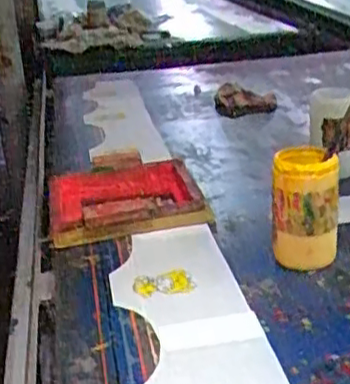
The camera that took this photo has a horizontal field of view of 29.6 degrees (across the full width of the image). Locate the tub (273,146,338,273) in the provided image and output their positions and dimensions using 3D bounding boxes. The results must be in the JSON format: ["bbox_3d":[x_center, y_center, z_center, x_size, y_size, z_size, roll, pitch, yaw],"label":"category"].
[{"bbox_3d":[0.200,0.027,1.016,0.097,0.166,0.100,-5,22,2],"label":"tub"}]

